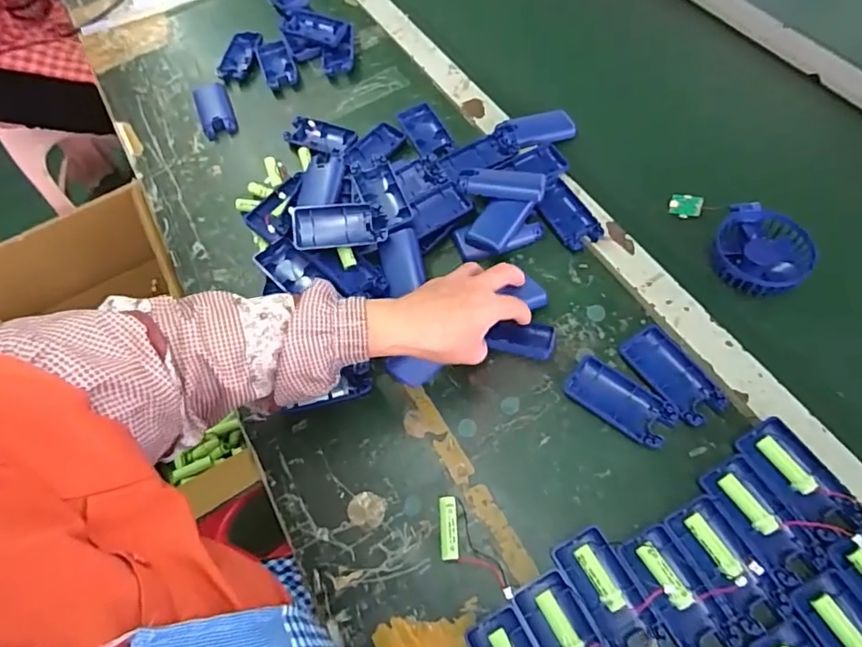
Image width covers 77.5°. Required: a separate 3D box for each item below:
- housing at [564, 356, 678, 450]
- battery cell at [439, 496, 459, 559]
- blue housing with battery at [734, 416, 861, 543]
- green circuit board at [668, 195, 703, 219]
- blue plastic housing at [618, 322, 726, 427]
[{"bbox_3d":[0.166,0.068,0.473,0.093,0.016,0.045,39,70,22],"label":"housing"},{"bbox_3d":[0.015,0.168,0.440,0.014,0.014,0.048,-3,61,3],"label":"battery cell"},{"bbox_3d":[0.290,0.120,0.423,0.043,0.011,0.090,-27,62,-11],"label":"blue housing with battery"},{"bbox_3d":[0.270,-0.124,0.571,0.032,0.005,0.024,14,104,30],"label":"green circuit board"},{"bbox_3d":[0.214,0.045,0.478,0.045,0.012,0.093,-30,63,-12],"label":"blue plastic housing"}]

